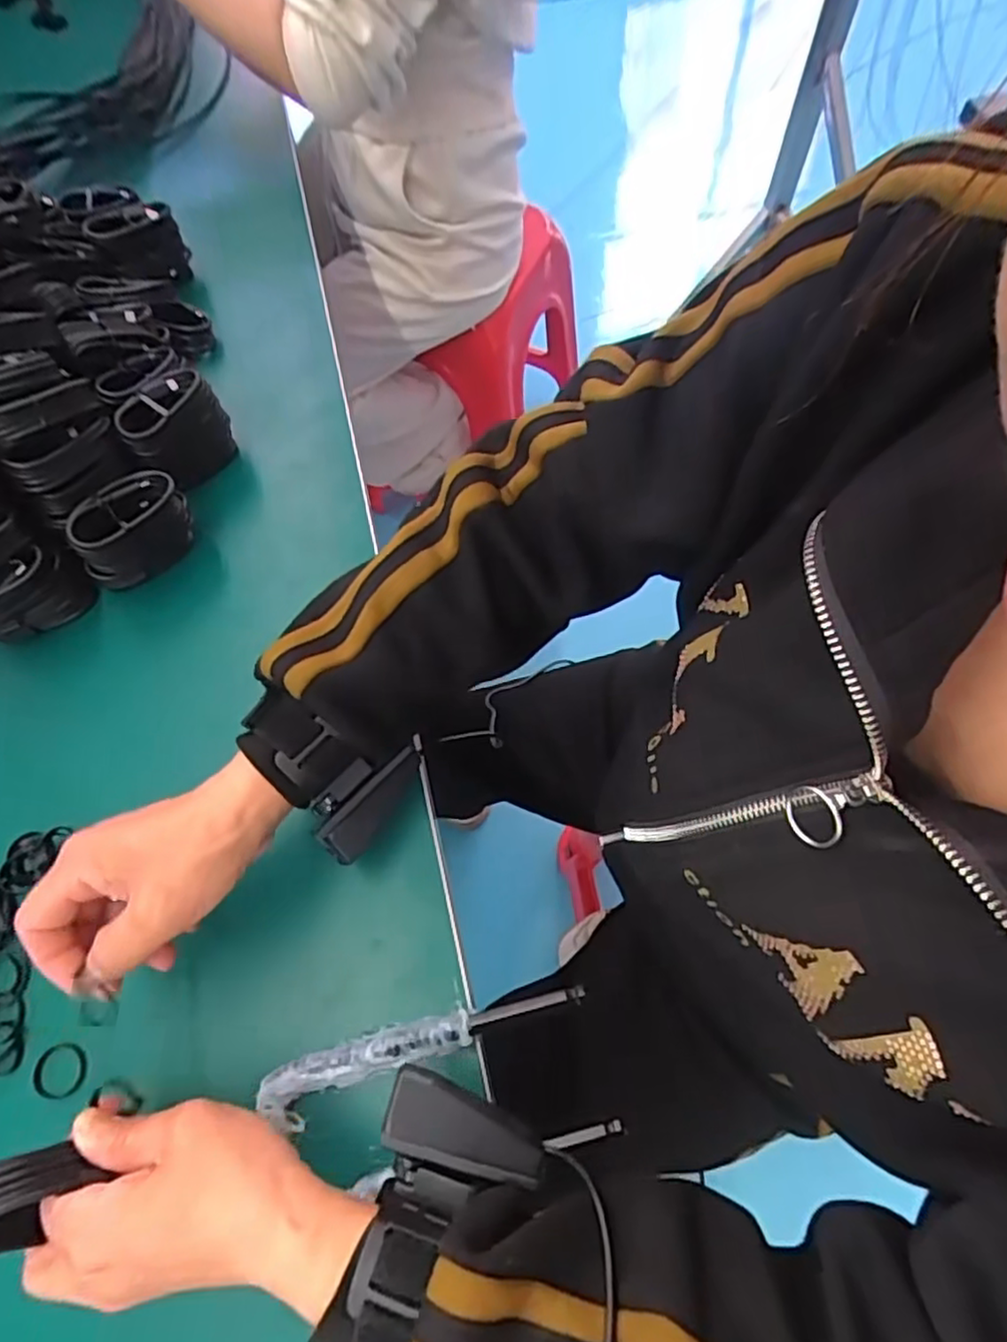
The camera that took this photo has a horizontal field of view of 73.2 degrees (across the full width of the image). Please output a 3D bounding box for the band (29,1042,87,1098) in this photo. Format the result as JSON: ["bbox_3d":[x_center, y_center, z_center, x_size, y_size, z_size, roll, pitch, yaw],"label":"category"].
[{"bbox_3d":[-0.238,0.214,0.364,0.028,0.004,0.026,-1,64,2],"label":"band"}]

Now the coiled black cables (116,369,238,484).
[{"bbox_3d":[-0.242,-0.175,0.508,0.034,0.082,0.070,25,68,14],"label":"coiled black cables"}]

